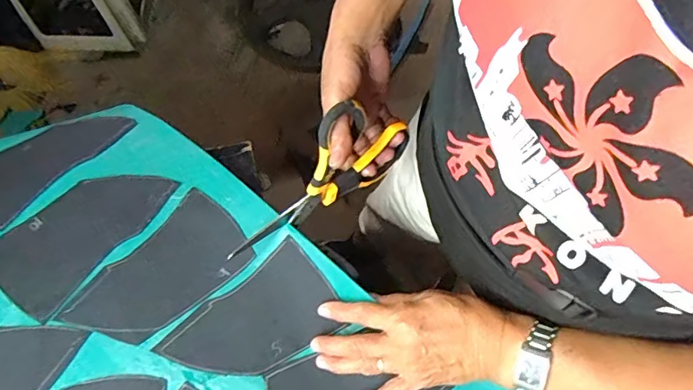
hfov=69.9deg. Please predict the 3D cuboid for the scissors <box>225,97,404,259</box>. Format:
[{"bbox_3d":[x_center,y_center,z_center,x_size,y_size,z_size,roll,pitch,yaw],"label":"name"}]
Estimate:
[{"bbox_3d":[-0.025,-0.022,0.439,0.193,0.098,0.032,-29,68,-13],"label":"scissors"}]

